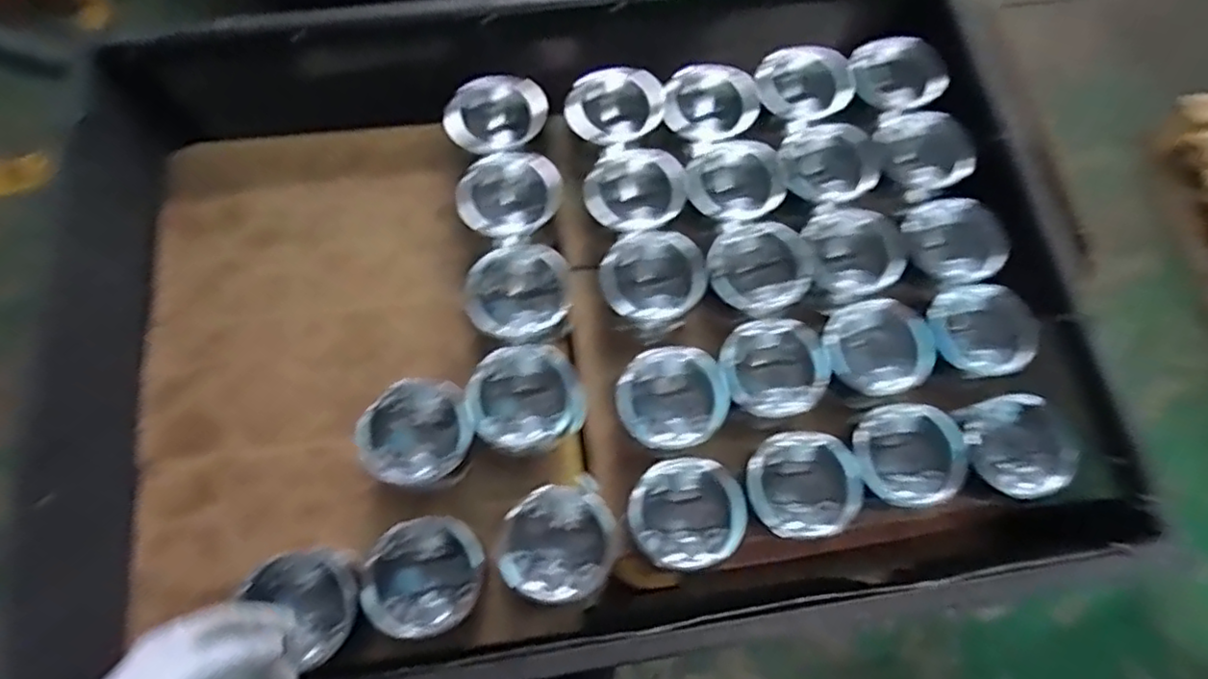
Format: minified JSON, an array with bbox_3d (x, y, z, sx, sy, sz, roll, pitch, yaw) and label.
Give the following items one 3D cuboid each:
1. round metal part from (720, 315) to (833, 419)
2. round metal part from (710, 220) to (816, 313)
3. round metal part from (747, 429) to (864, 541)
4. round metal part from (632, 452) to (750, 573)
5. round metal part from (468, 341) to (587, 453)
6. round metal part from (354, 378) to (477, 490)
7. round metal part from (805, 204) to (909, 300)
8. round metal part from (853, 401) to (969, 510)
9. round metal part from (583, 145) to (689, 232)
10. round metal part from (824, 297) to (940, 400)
[{"bbox_3d":[0.198,0.037,0.768,0.119,0.060,0.116,1,71,-2],"label":"round metal part"},{"bbox_3d":[0.190,-0.086,0.802,0.116,0.058,0.124,1,71,-2],"label":"round metal part"},{"bbox_3d":[0.211,0.166,0.730,0.116,0.079,0.111,3,71,-1],"label":"round metal part"},{"bbox_3d":[0.085,0.190,0.712,0.116,0.066,0.116,36,74,10],"label":"round metal part"},{"bbox_3d":[-0.089,0.072,0.758,0.120,0.100,0.110,1,71,-2],"label":"round metal part"},{"bbox_3d":[-0.202,0.109,0.733,0.115,0.088,0.109,-9,72,-5],"label":"round metal part"},{"bbox_3d":[0.298,-0.101,0.808,0.119,0.050,0.119,1,71,-2],"label":"round metal part"},{"bbox_3d":[0.334,0.131,0.736,0.114,0.063,0.110,1,71,-2],"label":"round metal part"},{"bbox_3d":[0.040,-0.189,0.829,0.127,0.072,0.117,1,71,-2],"label":"round metal part"},{"bbox_3d":[0.320,0.010,0.770,0.117,0.046,0.116,1,71,-2],"label":"round metal part"}]

